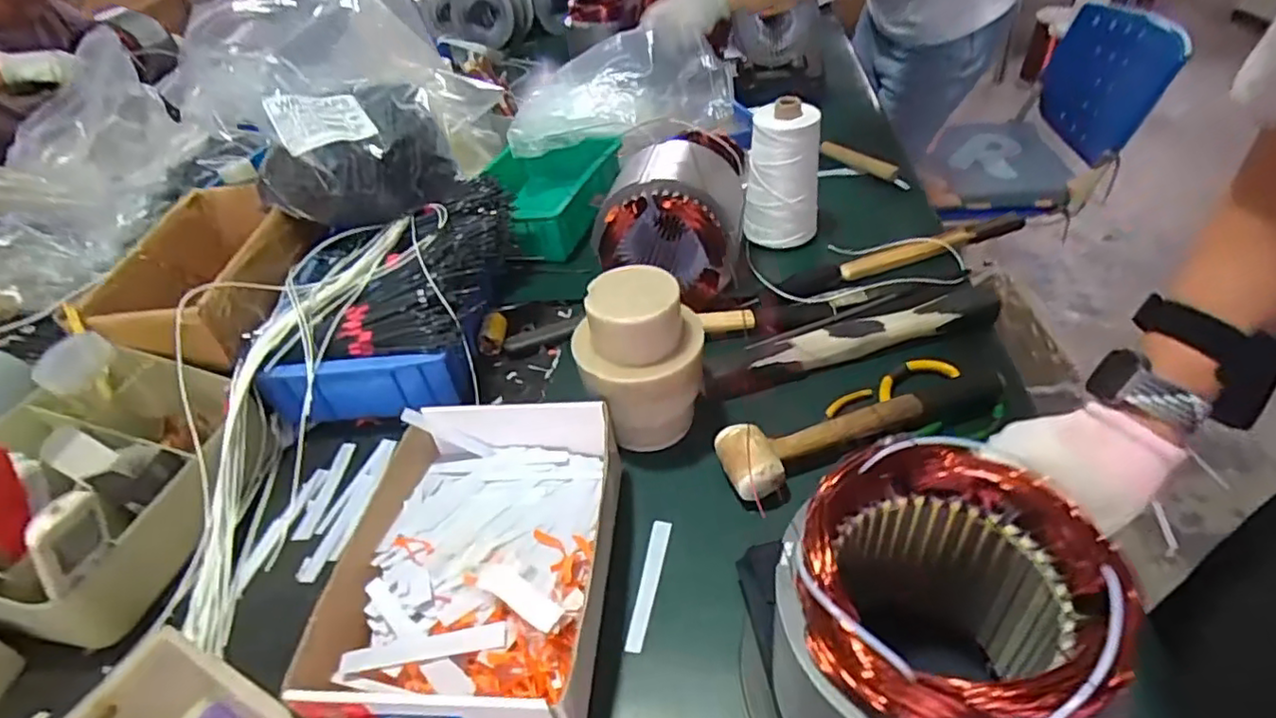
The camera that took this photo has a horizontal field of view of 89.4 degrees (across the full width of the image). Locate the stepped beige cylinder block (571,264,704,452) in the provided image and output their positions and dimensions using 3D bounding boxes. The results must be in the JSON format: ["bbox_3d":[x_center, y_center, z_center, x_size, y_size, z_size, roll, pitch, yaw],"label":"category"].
[{"bbox_3d":[0.002,0.008,0.567,0.108,0.156,0.090,-11,41,-5],"label":"stepped beige cylinder block"}]

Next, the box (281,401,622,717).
[{"bbox_3d":[-0.119,0.146,0.479,0.196,0.073,0.245,1,41,6],"label":"box"}]

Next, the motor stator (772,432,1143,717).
[{"bbox_3d":[0.142,0.150,0.340,0.136,0.163,0.135,-2,41,2],"label":"motor stator"}]

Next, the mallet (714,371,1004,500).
[{"bbox_3d":[0.195,0.059,0.568,0.259,0.049,0.057,-19,42,-14],"label":"mallet"}]

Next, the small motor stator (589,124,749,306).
[{"bbox_3d":[0.034,-0.147,0.726,0.157,0.142,0.162,2,41,9],"label":"small motor stator"}]

